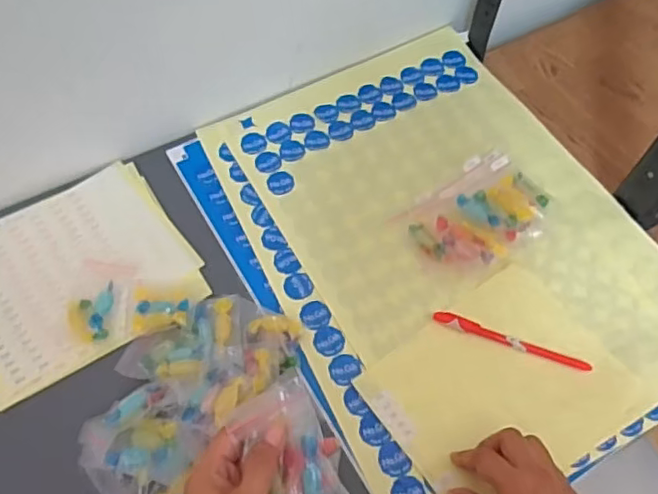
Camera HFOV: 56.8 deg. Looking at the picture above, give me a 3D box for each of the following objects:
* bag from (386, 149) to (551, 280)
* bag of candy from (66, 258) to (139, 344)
[{"bbox_3d":[0.149,-0.033,0.592,0.147,0.026,0.100,-30,67,-16],"label":"bag"},{"bbox_3d":[-0.209,0.048,0.558,0.054,0.012,0.083,1,62,-1],"label":"bag of candy"}]

